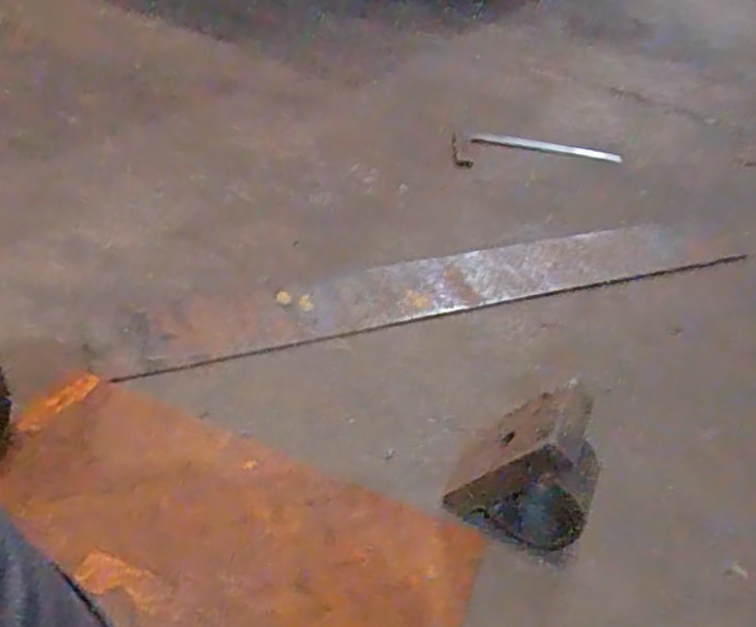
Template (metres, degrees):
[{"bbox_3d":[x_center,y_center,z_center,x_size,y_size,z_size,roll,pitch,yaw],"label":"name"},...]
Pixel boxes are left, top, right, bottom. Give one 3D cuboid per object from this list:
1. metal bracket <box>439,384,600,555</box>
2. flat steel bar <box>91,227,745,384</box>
[{"bbox_3d":[0.122,0.115,0.529,0.104,0.119,0.094,18,39,12],"label":"metal bracket"},{"bbox_3d":[0.103,-0.040,0.801,0.814,0.017,0.117,-10,41,-21],"label":"flat steel bar"}]

